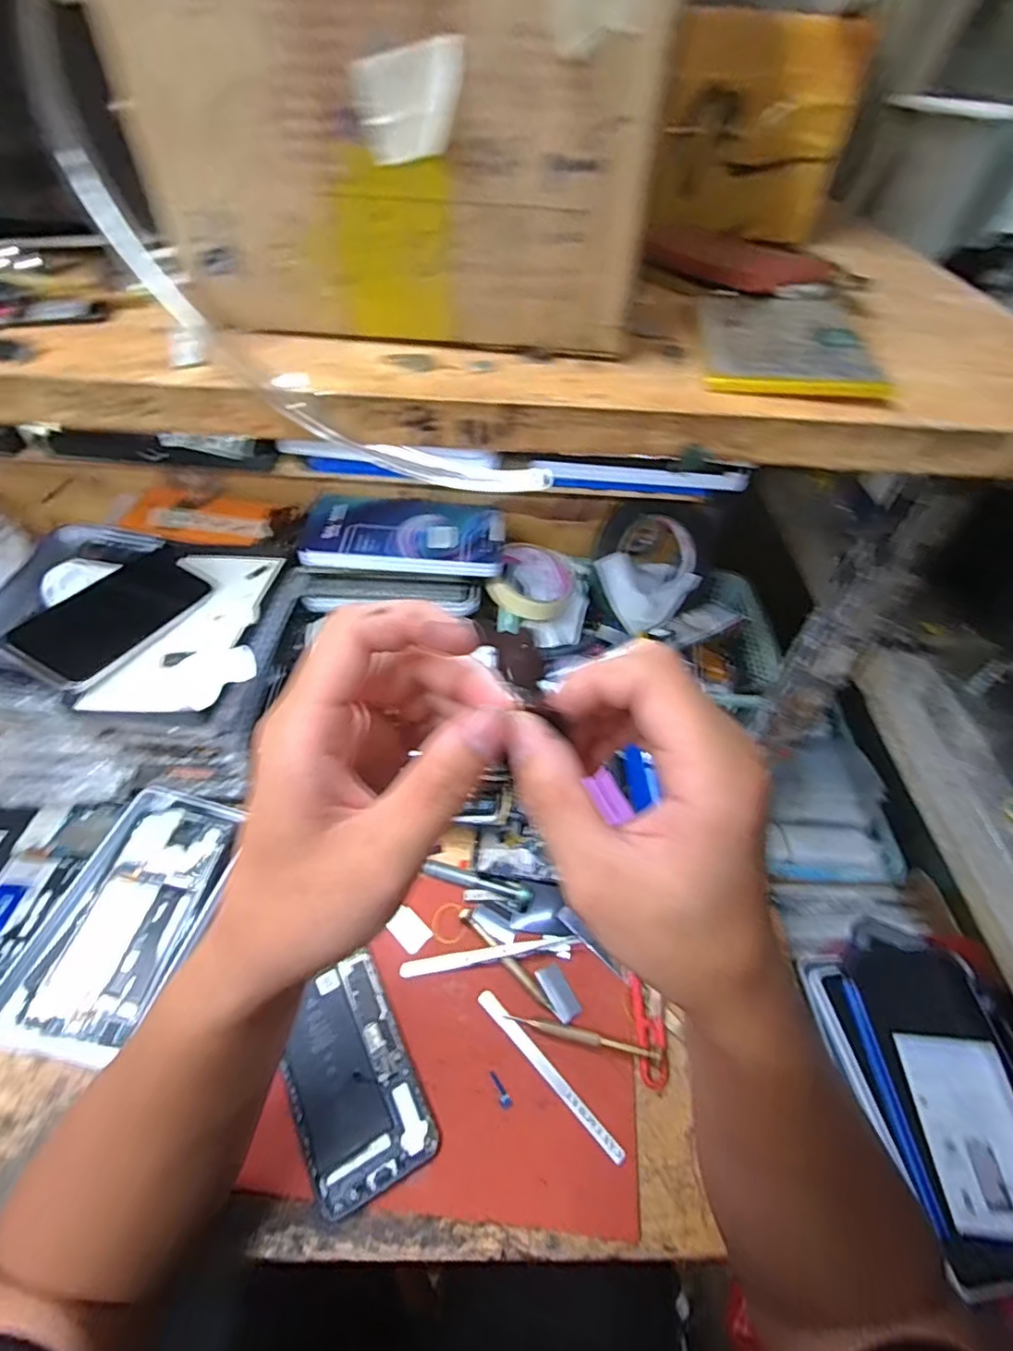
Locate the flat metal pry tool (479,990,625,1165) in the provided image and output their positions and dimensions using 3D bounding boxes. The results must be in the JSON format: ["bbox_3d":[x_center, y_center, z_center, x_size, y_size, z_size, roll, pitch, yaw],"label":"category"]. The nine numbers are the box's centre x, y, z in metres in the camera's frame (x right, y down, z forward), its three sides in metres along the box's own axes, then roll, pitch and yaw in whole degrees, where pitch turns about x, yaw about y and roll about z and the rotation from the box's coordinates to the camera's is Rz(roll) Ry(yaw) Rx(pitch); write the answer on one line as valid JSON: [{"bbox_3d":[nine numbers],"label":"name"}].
[{"bbox_3d":[0.028,0.271,0.404,0.010,0.004,0.129,-35,60,-29],"label":"flat metal pry tool"}]

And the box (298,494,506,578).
[{"bbox_3d":[-0.098,-0.135,0.576,0.189,0.017,0.108,3,49,-2],"label":"box"}]

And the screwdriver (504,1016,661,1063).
[{"bbox_3d":[0.053,0.254,0.416,0.106,0.008,0.009,13,50,7],"label":"screwdriver"}]

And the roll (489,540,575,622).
[{"bbox_3d":[0.029,-0.102,0.633,0.084,0.028,0.089,2,49,-3],"label":"roll"}]

